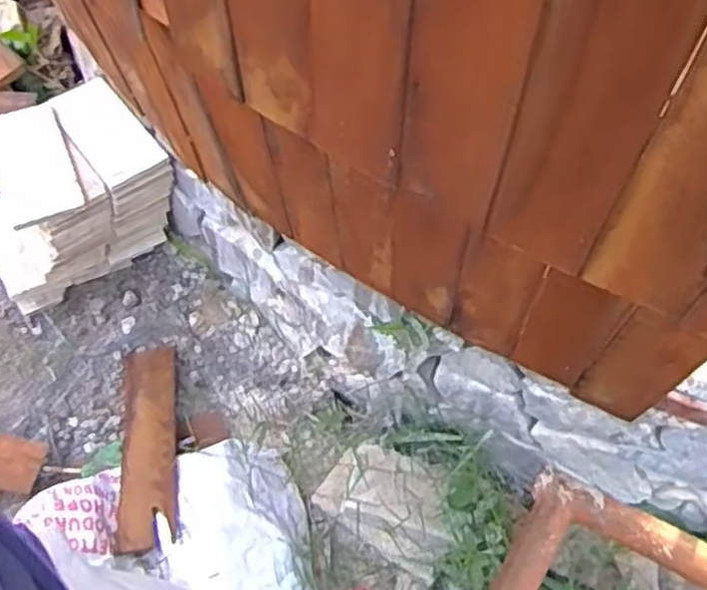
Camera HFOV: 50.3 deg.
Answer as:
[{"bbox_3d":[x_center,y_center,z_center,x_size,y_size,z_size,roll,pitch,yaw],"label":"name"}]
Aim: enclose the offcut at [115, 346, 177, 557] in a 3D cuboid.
[{"bbox_3d":[-0.298,0.213,1.105,0.078,0.016,0.349,-6,42,-7],"label":"offcut"}]

